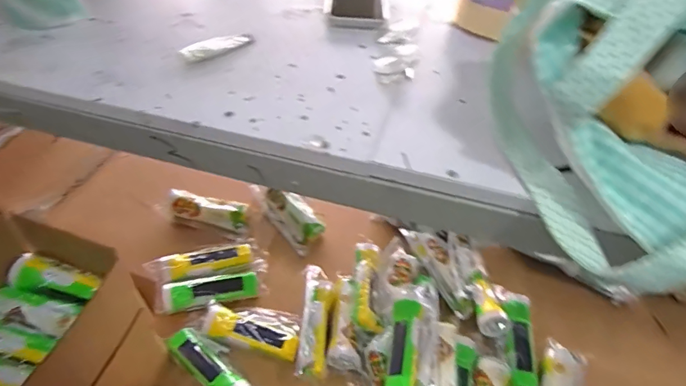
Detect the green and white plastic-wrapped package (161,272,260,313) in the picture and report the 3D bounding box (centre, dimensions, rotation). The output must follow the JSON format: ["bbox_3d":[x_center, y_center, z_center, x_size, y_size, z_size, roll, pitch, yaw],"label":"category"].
[{"bbox_3d":[-0.246,0.181,0.825,0.167,0.028,0.053,-12,47,-14],"label":"green and white plastic-wrapped package"}]

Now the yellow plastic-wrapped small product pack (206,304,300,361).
[{"bbox_3d":[-0.151,0.229,0.775,0.163,0.041,0.083,12,46,9],"label":"yellow plastic-wrapped small product pack"}]

